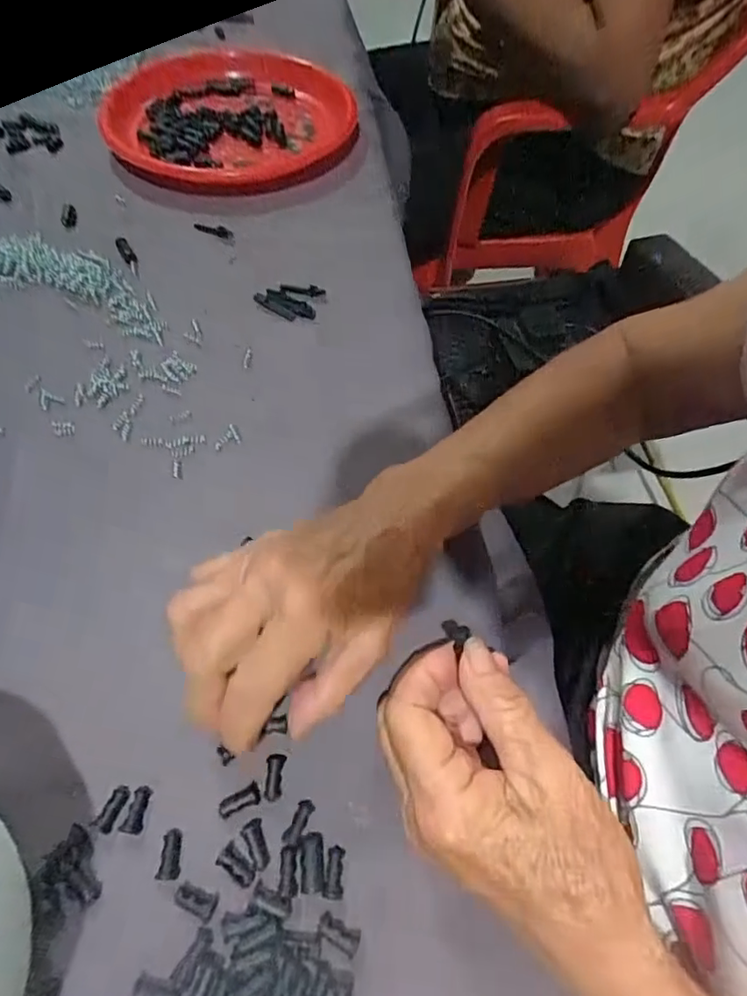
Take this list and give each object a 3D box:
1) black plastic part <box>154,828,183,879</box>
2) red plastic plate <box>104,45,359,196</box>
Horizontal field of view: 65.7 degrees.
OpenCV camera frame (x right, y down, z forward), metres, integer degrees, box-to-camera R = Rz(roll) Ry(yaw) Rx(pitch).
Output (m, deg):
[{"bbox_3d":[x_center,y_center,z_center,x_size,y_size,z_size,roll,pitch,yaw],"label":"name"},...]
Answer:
[{"bbox_3d":[-0.083,0.146,0.237,0.008,0.004,0.018,3,57,-2],"label":"black plastic part"},{"bbox_3d":[-0.128,-0.349,0.525,0.214,0.039,0.218,0,57,0],"label":"red plastic plate"}]

